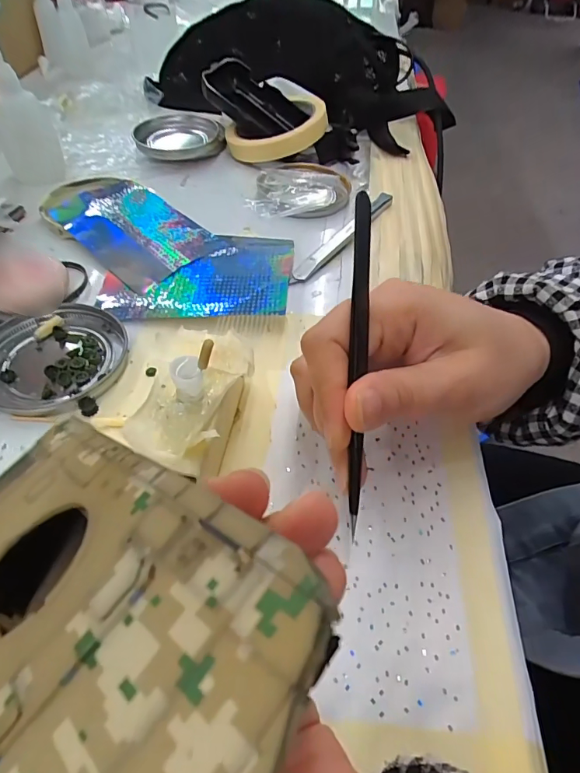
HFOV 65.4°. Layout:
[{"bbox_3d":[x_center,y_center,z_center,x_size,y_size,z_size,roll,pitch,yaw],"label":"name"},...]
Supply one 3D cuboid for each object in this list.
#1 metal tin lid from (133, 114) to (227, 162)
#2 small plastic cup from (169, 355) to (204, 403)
[{"bbox_3d":[-0.106,-0.238,0.434,0.085,0.014,0.078,-5,50,-7],"label":"metal tin lid"},{"bbox_3d":[-0.044,-0.002,0.195,0.012,0.018,0.013,2,51,-2],"label":"small plastic cup"}]

